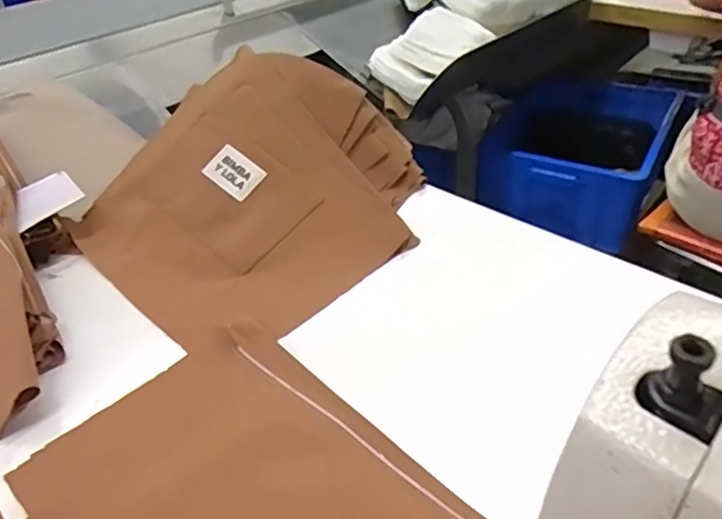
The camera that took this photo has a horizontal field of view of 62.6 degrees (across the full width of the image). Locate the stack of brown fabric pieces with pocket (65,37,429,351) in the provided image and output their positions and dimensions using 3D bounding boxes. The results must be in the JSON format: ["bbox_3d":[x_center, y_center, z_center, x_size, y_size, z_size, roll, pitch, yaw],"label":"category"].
[{"bbox_3d":[-0.114,-0.094,0.610,0.325,0.109,0.325,28,48,35],"label":"stack of brown fabric pieces with pocket"}]

